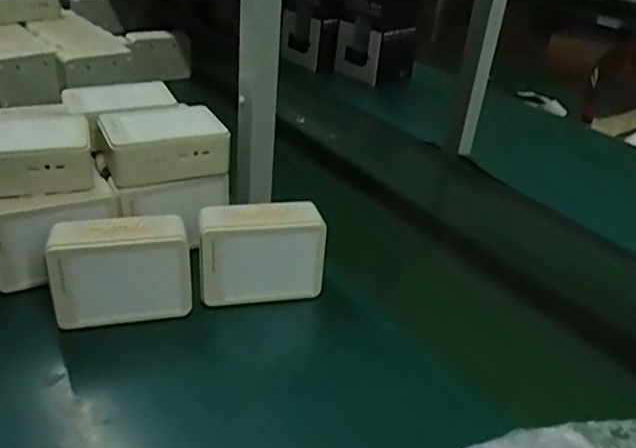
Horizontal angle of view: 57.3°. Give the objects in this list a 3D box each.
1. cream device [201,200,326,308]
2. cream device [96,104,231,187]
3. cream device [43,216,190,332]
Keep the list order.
[{"bbox_3d":[-0.064,0.033,0.670,0.142,0.105,0.047,-2,30,-15],"label":"cream device"},{"bbox_3d":[-0.197,-0.102,0.735,0.144,0.059,0.110,-10,33,-27],"label":"cream device"},{"bbox_3d":[-0.214,0.053,0.633,0.141,0.108,0.060,-6,31,-21],"label":"cream device"}]

